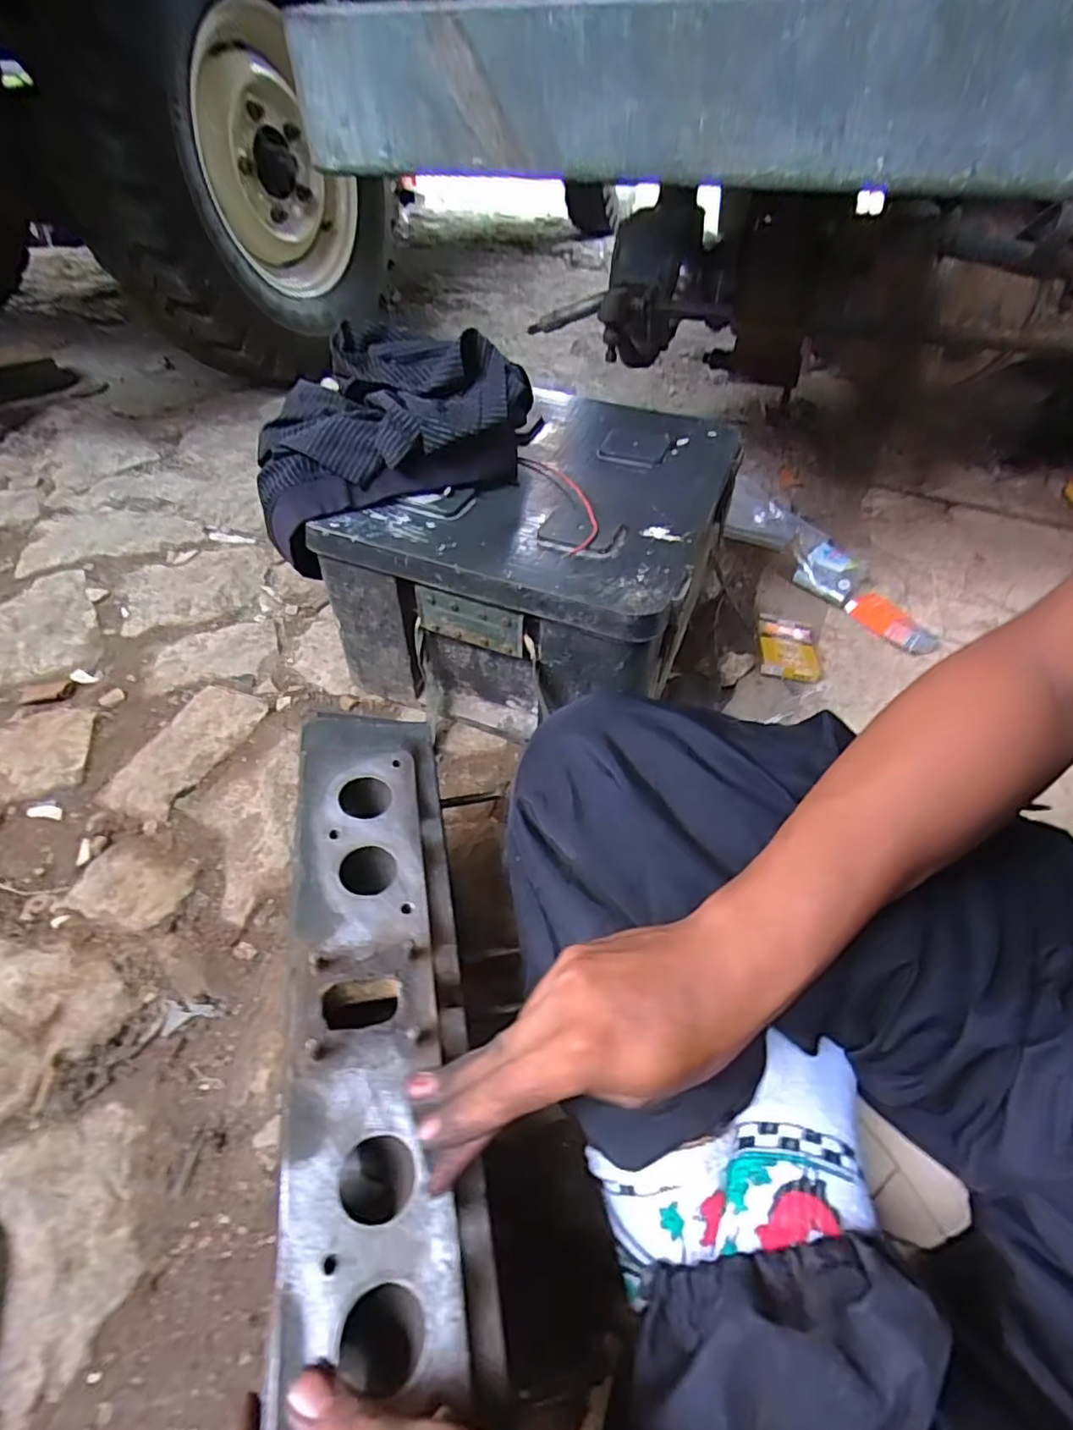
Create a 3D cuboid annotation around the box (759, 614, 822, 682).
[{"bbox_3d":[0.319,-0.087,0.794,0.074,0.025,0.099,8,48,7],"label":"box"}]

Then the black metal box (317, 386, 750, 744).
[{"bbox_3d":[0.010,-0.171,0.736,0.349,0.239,0.354,16,50,14],"label":"black metal box"}]

